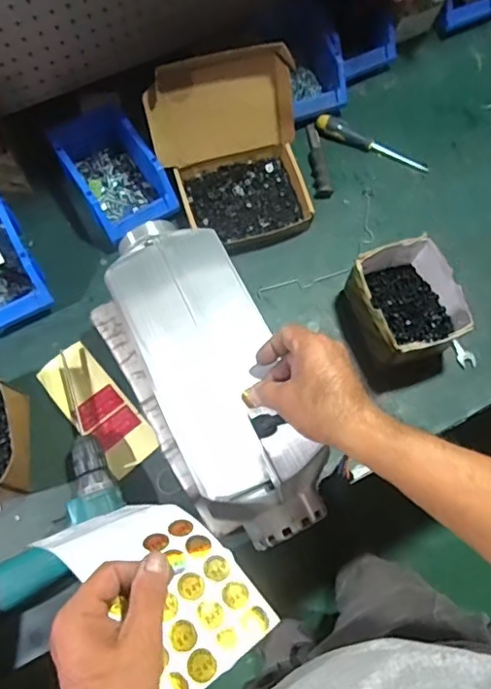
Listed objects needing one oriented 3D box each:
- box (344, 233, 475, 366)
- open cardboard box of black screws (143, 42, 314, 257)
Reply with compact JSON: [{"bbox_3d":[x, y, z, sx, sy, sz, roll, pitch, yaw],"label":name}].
[{"bbox_3d":[0.213,-0.053,0.748,0.120,0.097,0.149,-22,72,-9],"label":"box"},{"bbox_3d":[-0.014,-0.266,0.784,0.195,0.152,0.215,-20,72,-8],"label":"open cardboard box of black screws"}]

